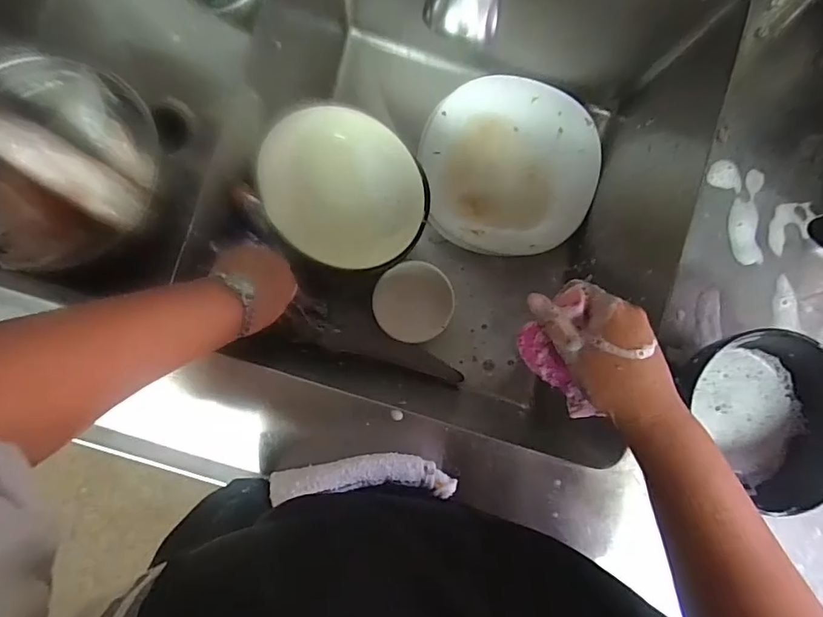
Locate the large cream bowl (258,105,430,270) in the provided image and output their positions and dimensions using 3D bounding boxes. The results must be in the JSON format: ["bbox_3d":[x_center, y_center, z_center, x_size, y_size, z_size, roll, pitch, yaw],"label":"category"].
[{"bbox_3d":[-0.078,-0.145,0.585,0.203,0.075,0.203,23,84,-29],"label":"large cream bowl"}]

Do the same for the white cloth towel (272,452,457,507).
[{"bbox_3d":[-0.039,0.132,0.375,0.143,0.029,0.030,-1,86,-3],"label":"white cloth towel"}]

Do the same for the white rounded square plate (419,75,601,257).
[{"bbox_3d":[0.149,-0.219,0.734,0.255,0.029,0.267,6,86,-3],"label":"white rounded square plate"}]

